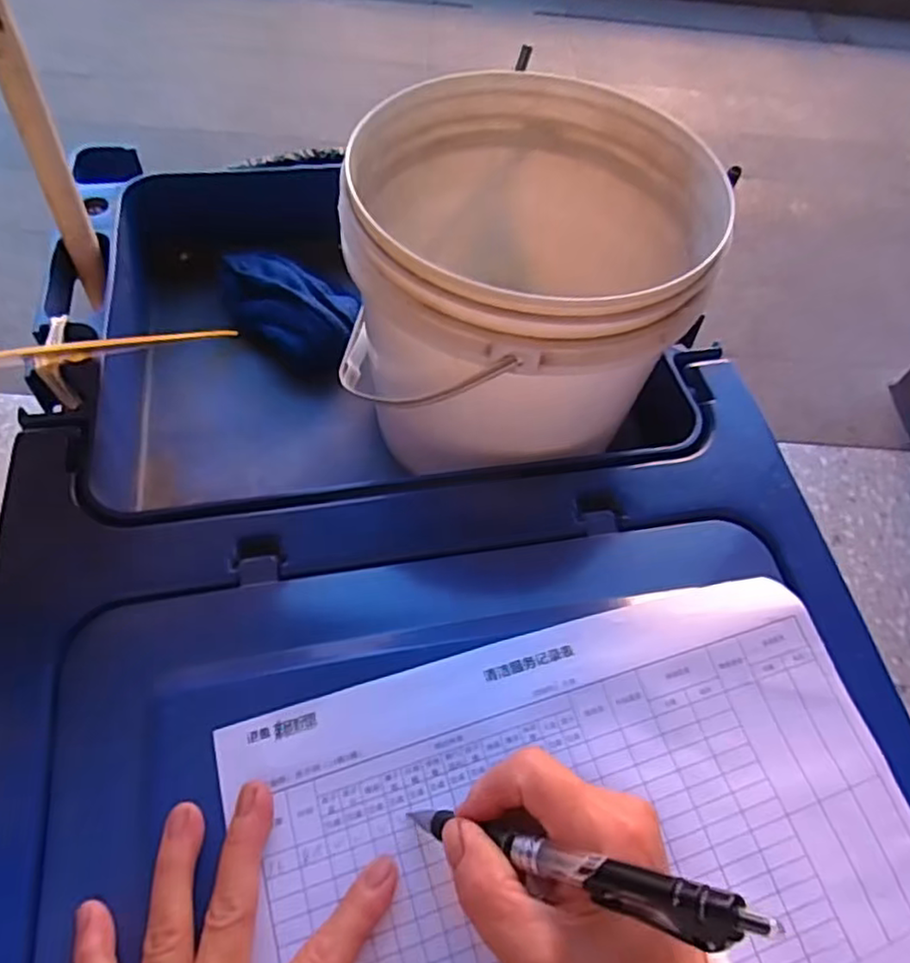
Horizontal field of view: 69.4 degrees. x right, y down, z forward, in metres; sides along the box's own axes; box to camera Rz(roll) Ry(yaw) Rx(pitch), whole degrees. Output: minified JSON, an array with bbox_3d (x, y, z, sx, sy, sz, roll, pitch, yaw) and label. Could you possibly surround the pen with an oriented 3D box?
[{"bbox_3d":[0.032,0.130,0.225,0.012,0.150,0.013,44,55,-25],"label":"pen"}]

